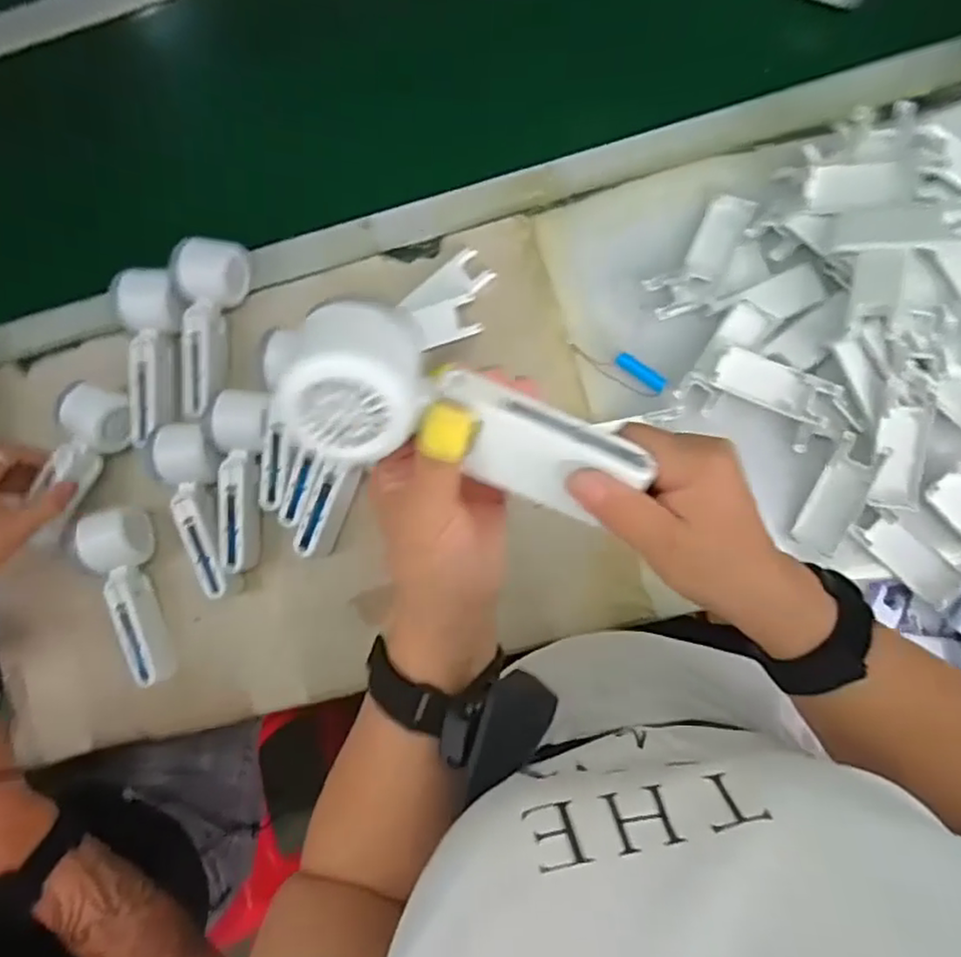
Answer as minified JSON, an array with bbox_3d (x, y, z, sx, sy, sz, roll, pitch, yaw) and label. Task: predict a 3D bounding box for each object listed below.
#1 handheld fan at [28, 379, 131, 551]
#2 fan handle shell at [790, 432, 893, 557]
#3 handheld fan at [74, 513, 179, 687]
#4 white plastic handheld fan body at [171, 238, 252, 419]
[{"bbox_3d":[-0.382,-0.011,0.643,0.054,0.047,0.160,24,101,9],"label":"handheld fan"},{"bbox_3d":[0.310,0.018,0.577,0.039,0.011,0.097,28,103,29],"label":"fan handle shell"},{"bbox_3d":[-0.336,0.113,0.628,0.052,0.046,0.166,-11,82,5],"label":"handheld fan"},{"bbox_3d":[-0.269,-0.147,0.649,0.055,0.056,0.167,13,102,8],"label":"white plastic handheld fan body"}]

